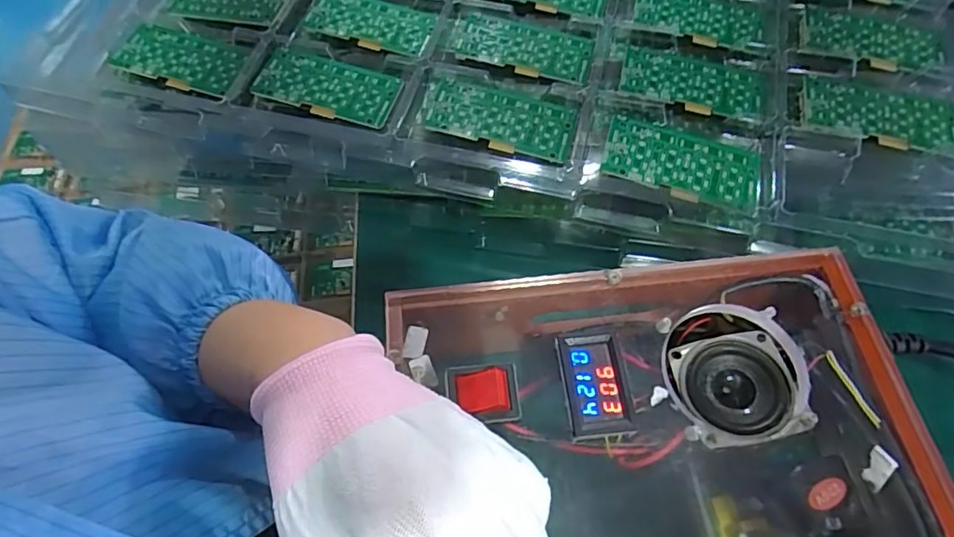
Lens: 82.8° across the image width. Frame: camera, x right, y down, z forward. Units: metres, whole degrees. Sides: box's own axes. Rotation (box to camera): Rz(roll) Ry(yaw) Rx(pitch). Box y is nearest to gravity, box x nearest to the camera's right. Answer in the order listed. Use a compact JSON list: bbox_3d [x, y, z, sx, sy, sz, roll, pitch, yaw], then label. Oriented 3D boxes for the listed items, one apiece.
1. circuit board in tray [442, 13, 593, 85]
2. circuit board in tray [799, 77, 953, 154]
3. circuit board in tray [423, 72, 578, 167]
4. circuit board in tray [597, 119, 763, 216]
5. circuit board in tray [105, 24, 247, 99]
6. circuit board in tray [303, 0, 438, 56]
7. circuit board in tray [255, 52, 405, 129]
[{"bbox_3d":[0.028,-0.162,0.388,0.107,0.007,0.048,12,63,10],"label":"circuit board in tray"},{"bbox_3d":[0.257,-0.099,0.345,0.099,0.009,0.050,9,62,8],"label":"circuit board in tray"},{"bbox_3d":[0.013,-0.103,0.360,0.104,0.010,0.053,12,63,9],"label":"circuit board in tray"},{"bbox_3d":[0.127,-0.066,0.337,0.093,0.010,0.048,15,63,11],"label":"circuit board in tray"},{"bbox_3d":[-0.214,-0.152,0.387,0.091,0.008,0.049,13,63,10],"label":"circuit board in tray"},{"bbox_3d":[-0.079,-0.188,0.404,0.089,0.008,0.047,13,63,10],"label":"circuit board in tray"},{"bbox_3d":[-0.104,-0.127,0.374,0.092,0.008,0.049,12,63,10],"label":"circuit board in tray"}]

